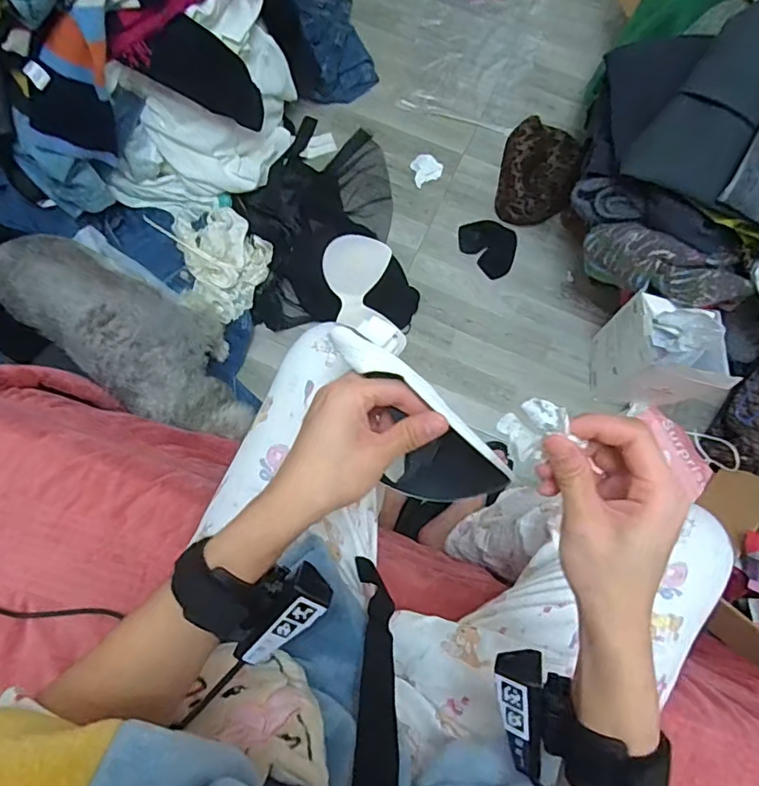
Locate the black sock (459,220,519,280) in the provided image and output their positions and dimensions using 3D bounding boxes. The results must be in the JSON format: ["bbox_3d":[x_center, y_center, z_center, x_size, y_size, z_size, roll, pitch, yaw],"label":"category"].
[{"bbox_3d":[0.228,-0.306,1.088,0.102,0.006,0.127,-44,82,-8],"label":"black sock"}]

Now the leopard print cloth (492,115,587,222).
[{"bbox_3d":[0.329,-0.464,1.065,0.157,0.098,0.234,23,80,4],"label":"leopard print cloth"}]

